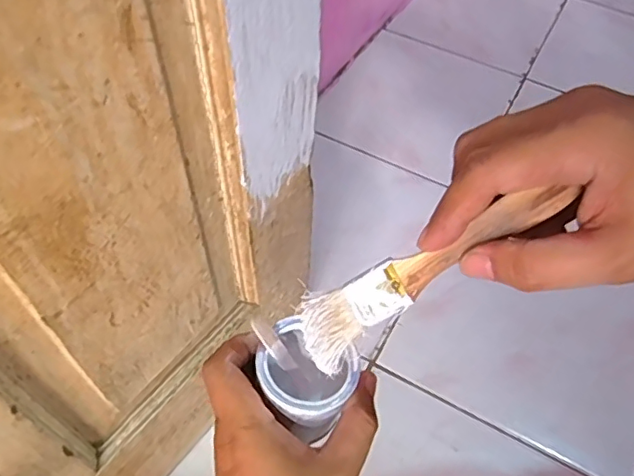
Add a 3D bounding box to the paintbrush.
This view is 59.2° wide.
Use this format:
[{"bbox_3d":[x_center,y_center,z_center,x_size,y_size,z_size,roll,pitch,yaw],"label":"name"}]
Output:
[{"bbox_3d":[0.050,0.017,0.264,0.143,0.017,0.031,-34,56,18],"label":"paintbrush"}]

